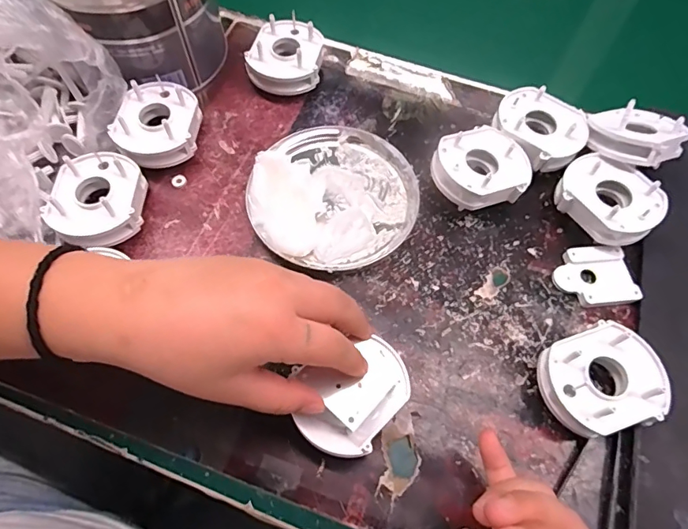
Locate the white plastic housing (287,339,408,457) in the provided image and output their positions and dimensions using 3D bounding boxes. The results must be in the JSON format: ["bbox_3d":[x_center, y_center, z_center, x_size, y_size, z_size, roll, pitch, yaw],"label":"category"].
[{"bbox_3d":[0.007,0.075,0.259,0.068,0.023,0.053,-22,66,-12],"label":"white plastic housing"}]

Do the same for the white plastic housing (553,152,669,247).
[{"bbox_3d":[0.195,-0.047,0.343,0.069,0.030,0.055,42,70,17],"label":"white plastic housing"}]

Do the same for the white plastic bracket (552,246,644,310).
[{"bbox_3d":[0.180,0.009,0.332,0.054,0.008,0.044,-4,64,-3],"label":"white plastic bracket"}]

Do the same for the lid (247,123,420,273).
[{"bbox_3d":[-0.009,-0.060,0.349,0.126,0.031,0.124,1,63,-1],"label":"lid"}]

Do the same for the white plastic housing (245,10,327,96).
[{"bbox_3d":[-0.052,-0.181,0.406,0.062,0.033,0.073,1,63,-1],"label":"white plastic housing"}]

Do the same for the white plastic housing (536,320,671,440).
[{"bbox_3d":[0.159,0.072,0.284,0.067,0.028,0.060,-21,66,-12],"label":"white plastic housing"}]

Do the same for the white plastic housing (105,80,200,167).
[{"bbox_3d":[-0.148,-0.110,0.367,0.068,0.035,0.070,-23,66,-12],"label":"white plastic housing"}]

